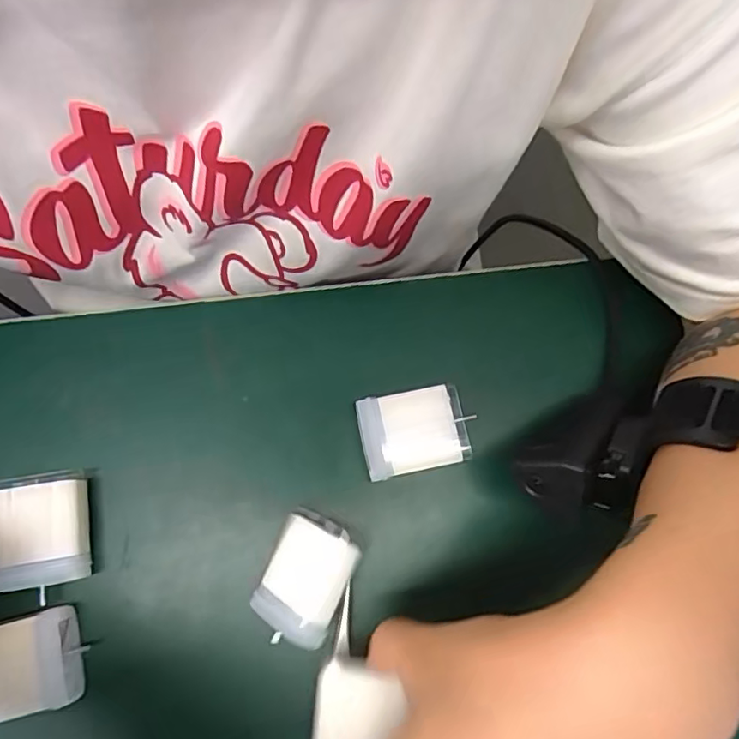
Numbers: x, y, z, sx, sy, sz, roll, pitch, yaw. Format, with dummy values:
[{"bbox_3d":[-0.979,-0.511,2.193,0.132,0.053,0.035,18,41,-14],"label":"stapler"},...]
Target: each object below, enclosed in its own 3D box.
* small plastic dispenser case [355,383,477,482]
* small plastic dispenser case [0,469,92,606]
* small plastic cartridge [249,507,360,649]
[{"bbox_3d":[0.022,0.032,0.289,0.052,0.022,0.040,-11,79,-5],"label":"small plastic dispenser case"},{"bbox_3d":[-0.157,0.076,0.272,0.042,0.021,0.053,-8,79,-4],"label":"small plastic dispenser case"},{"bbox_3d":[-0.030,0.094,0.259,0.044,0.011,0.053,15,66,36],"label":"small plastic cartridge"}]

